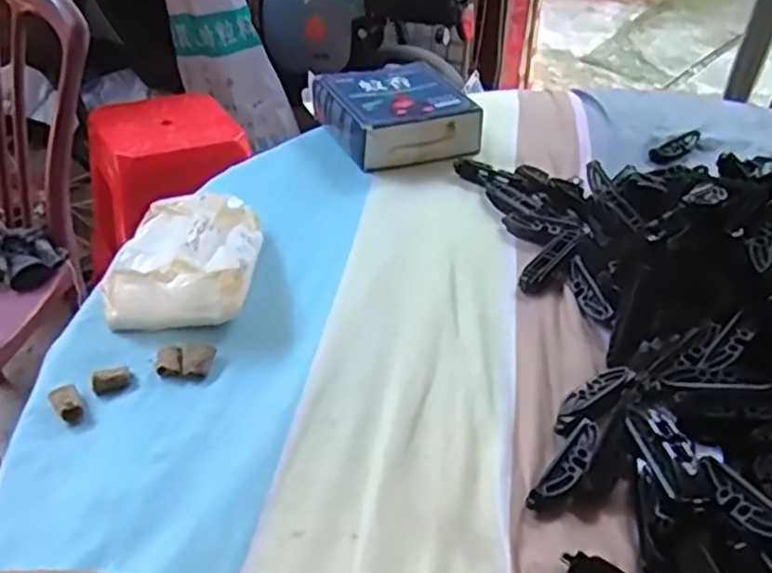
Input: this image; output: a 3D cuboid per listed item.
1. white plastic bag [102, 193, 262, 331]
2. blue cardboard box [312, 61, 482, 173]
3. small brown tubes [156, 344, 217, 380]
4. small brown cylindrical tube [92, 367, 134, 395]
[{"bbox_3d":[-0.154,-0.029,0.562,0.107,0.043,0.147,2,38,-3],"label":"white plastic bag"},{"bbox_3d":[0.010,-0.187,0.778,0.141,0.048,0.145,-14,41,-21],"label":"blue cardboard box"},{"bbox_3d":[-0.137,0.050,0.490,0.037,0.010,0.025,3,38,-1],"label":"small brown tubes"},{"bbox_3d":[-0.180,0.061,0.476,0.025,0.009,0.012,-14,41,-21],"label":"small brown cylindrical tube"}]

